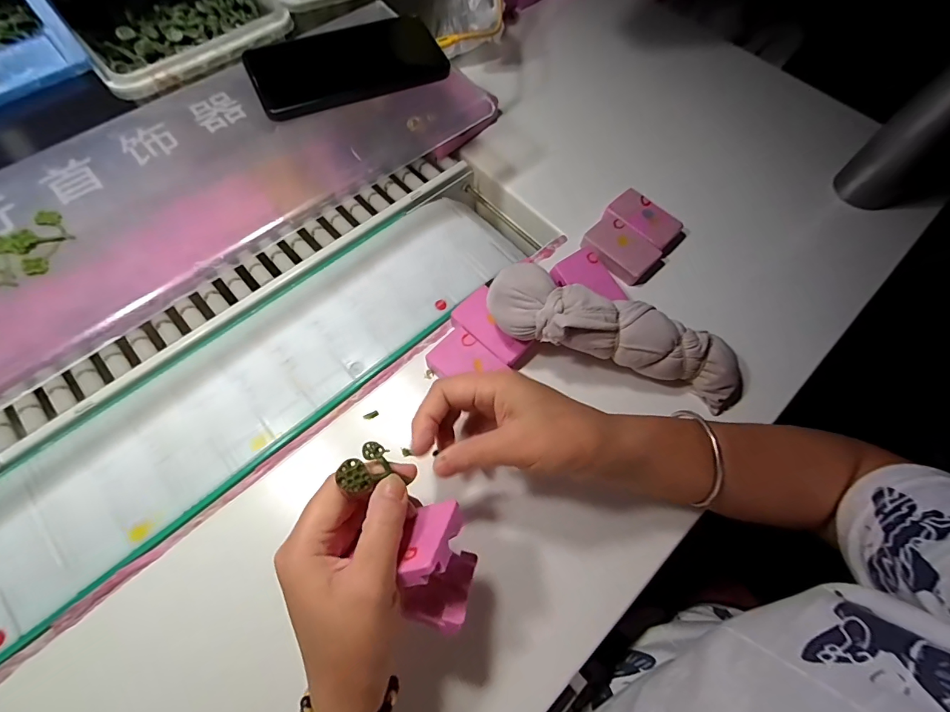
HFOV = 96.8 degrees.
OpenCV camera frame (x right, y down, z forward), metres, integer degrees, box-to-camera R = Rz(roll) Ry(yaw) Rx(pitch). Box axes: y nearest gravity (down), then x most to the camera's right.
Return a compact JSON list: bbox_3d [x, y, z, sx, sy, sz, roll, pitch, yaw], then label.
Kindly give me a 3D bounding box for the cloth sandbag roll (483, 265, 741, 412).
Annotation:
[{"bbox_3d":[0.123,-0.017,0.342,0.230,0.041,0.053,19,65,-8],"label":"cloth sandbag roll"}]

